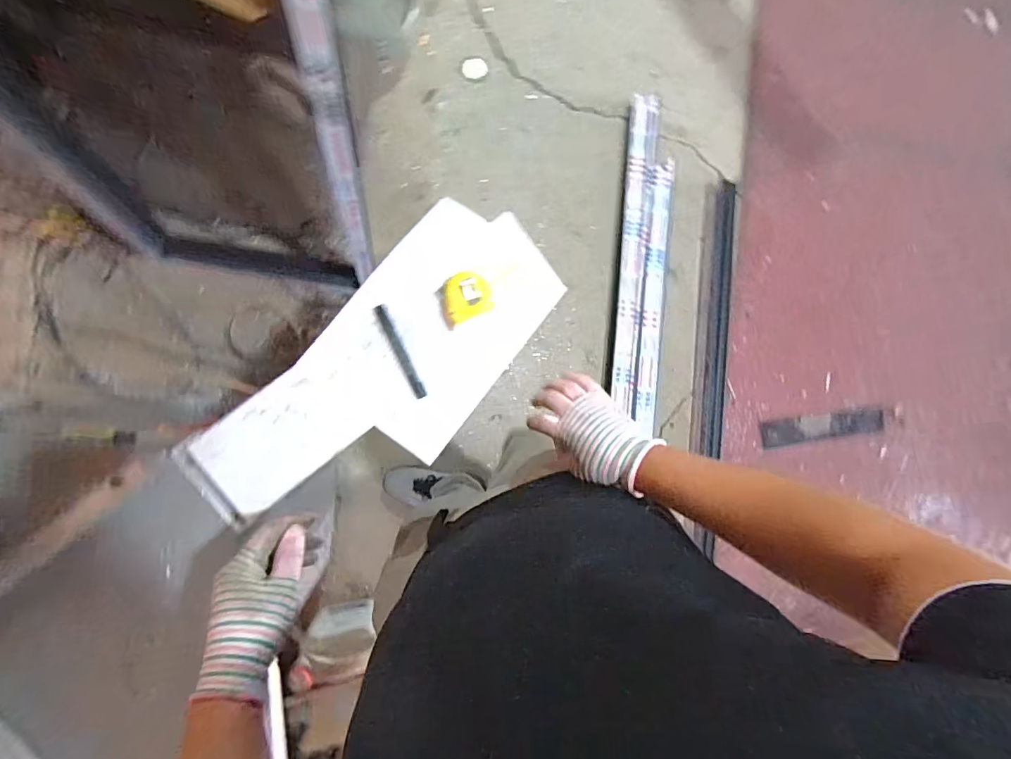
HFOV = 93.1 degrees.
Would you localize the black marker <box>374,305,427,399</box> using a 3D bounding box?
[{"bbox_3d":[-0.131,-0.034,0.599,0.016,0.010,0.124,-25,92,-8],"label":"black marker"}]

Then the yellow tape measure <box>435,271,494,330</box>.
[{"bbox_3d":[-0.053,-0.104,0.600,0.066,0.027,0.057,-26,93,-8],"label":"yellow tape measure"}]

